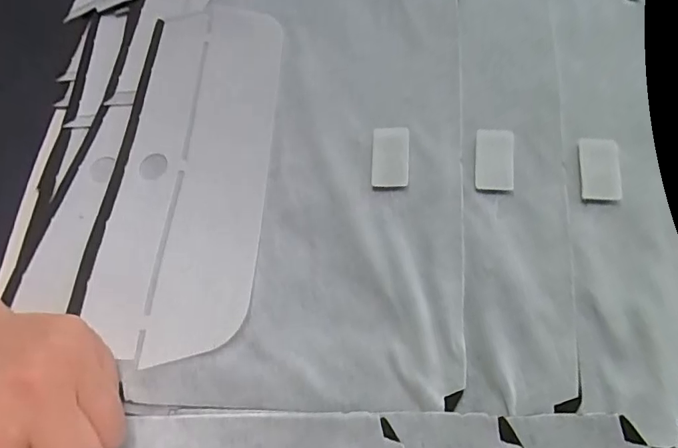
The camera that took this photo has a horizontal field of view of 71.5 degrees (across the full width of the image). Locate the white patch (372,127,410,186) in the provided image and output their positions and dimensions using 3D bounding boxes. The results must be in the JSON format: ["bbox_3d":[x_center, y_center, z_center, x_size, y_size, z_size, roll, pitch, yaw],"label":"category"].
[{"bbox_3d":[0.027,-0.035,0.246,0.019,0.004,0.032,2,74,9],"label":"white patch"}]

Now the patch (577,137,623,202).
[{"bbox_3d":[0.131,-0.028,0.238,0.018,0.004,0.033,1,72,13],"label":"patch"}]

